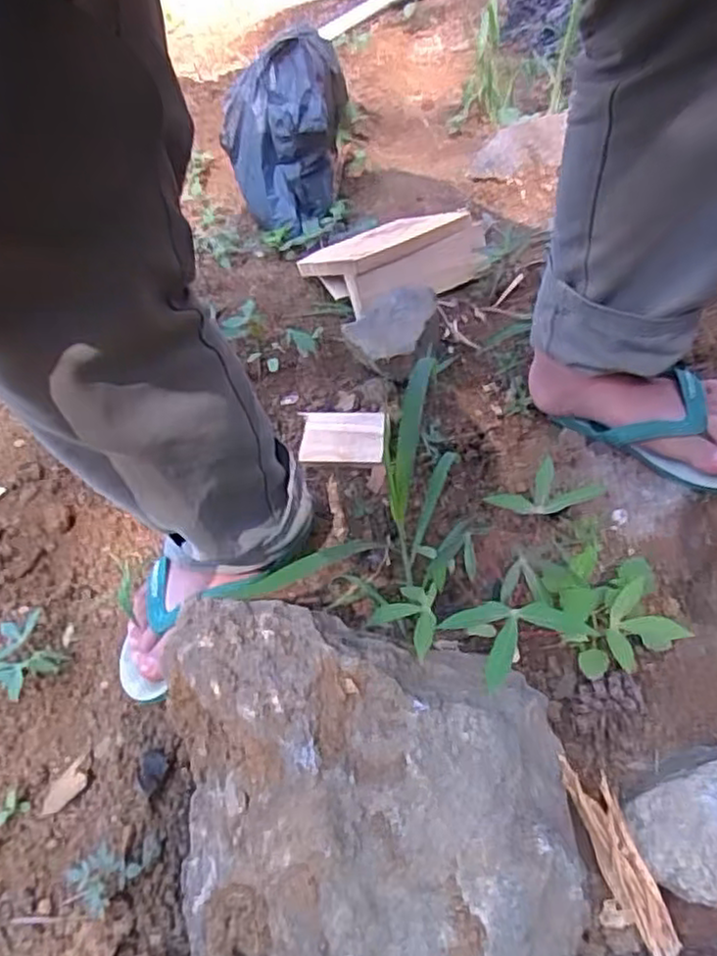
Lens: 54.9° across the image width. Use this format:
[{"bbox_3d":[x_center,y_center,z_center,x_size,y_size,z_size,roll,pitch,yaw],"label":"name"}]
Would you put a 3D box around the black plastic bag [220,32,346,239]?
[{"bbox_3d":[-0.120,-0.579,1.179,0.175,0.245,0.210,17,46,26],"label":"black plastic bag"}]

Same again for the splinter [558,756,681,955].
[{"bbox_3d":[0.173,0.250,0.459,0.011,0.030,0.127,-7,69,-53],"label":"splinter"}]

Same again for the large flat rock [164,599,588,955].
[{"bbox_3d":[0.000,0.206,0.440,0.255,0.164,0.220,-3,41,5],"label":"large flat rock"}]

